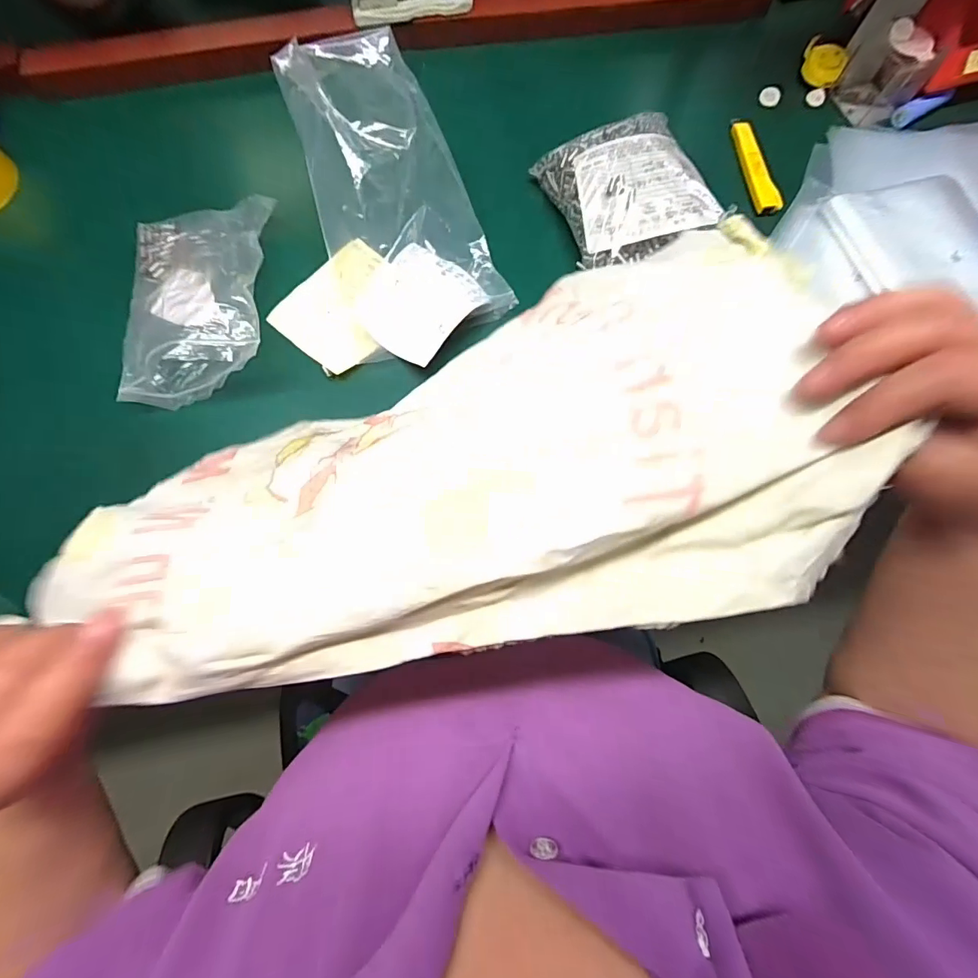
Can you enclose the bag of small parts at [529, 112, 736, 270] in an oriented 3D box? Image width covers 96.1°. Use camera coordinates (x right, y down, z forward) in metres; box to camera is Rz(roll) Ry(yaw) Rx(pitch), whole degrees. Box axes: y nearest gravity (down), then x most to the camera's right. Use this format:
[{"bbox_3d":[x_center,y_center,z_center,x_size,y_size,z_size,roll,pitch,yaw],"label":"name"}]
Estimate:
[{"bbox_3d":[0.126,-0.272,0.404,0.123,0.055,0.140,-16,76,-5],"label":"bag of small parts"}]

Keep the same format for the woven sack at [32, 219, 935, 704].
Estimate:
[{"bbox_3d":[-0.016,-0.016,0.250,0.453,0.087,0.225,-17,38,1],"label":"woven sack"}]

